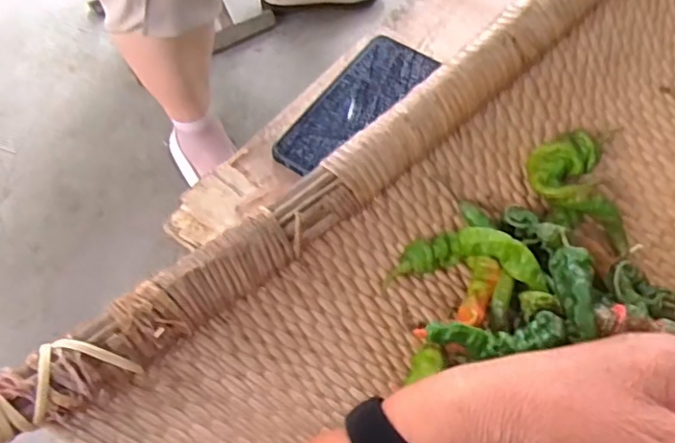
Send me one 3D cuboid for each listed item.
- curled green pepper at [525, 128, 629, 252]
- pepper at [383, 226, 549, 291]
[{"bbox_3d":[0.178,-0.021,0.472,0.056,0.034,0.084,-11,60,-8],"label":"curled green pepper"},{"bbox_3d":[0.086,0.025,0.427,0.103,0.030,0.039,1,57,19],"label":"pepper"}]

